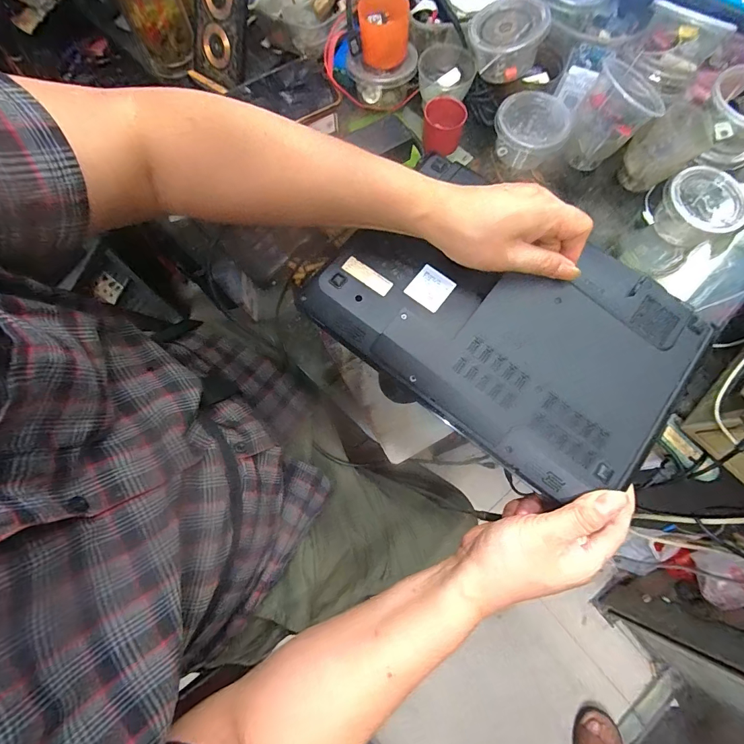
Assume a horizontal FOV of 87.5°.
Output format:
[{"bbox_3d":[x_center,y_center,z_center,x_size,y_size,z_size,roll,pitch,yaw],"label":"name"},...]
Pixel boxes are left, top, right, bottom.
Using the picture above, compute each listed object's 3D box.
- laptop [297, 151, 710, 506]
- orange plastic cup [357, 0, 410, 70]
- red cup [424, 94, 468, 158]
[{"bbox_3d":[0.119,-0.050,0.357,0.312,0.030,0.216,39,77,10],"label":"laptop"},{"bbox_3d":[0.012,-0.357,0.408,0.052,0.046,0.052,0,73,-1],"label":"orange plastic cup"},{"bbox_3d":[0.078,-0.270,0.428,0.042,0.039,0.050,7,73,1],"label":"red cup"}]

